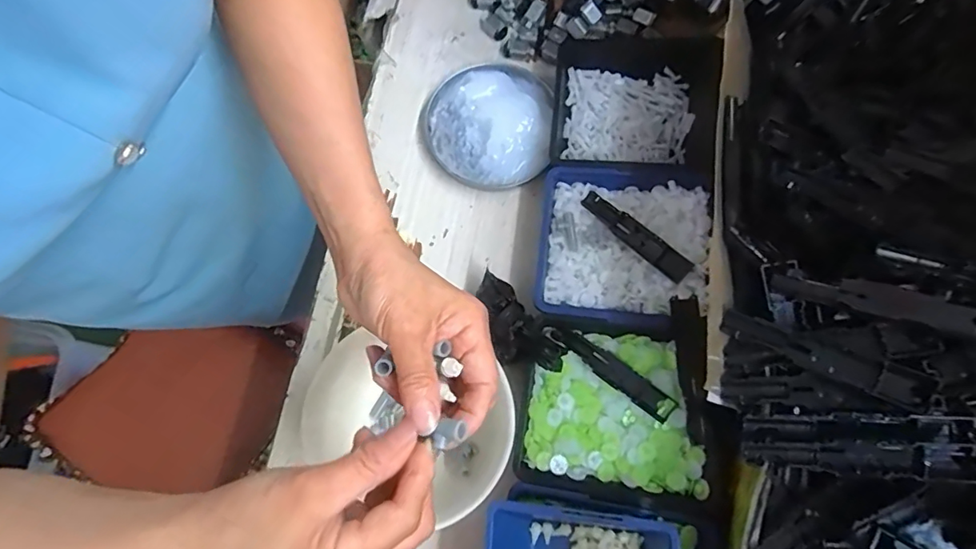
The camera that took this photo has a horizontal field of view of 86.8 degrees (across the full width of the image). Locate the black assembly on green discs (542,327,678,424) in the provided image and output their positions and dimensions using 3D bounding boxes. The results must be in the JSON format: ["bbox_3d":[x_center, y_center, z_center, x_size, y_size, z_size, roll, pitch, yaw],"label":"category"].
[{"bbox_3d":[0.106,0.081,0.450,0.124,0.009,0.022,38,80,9],"label":"black assembly on green discs"}]

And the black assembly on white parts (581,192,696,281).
[{"bbox_3d":[0.137,-0.037,0.485,0.021,0.014,0.120,-42,66,-8],"label":"black assembly on white parts"}]

